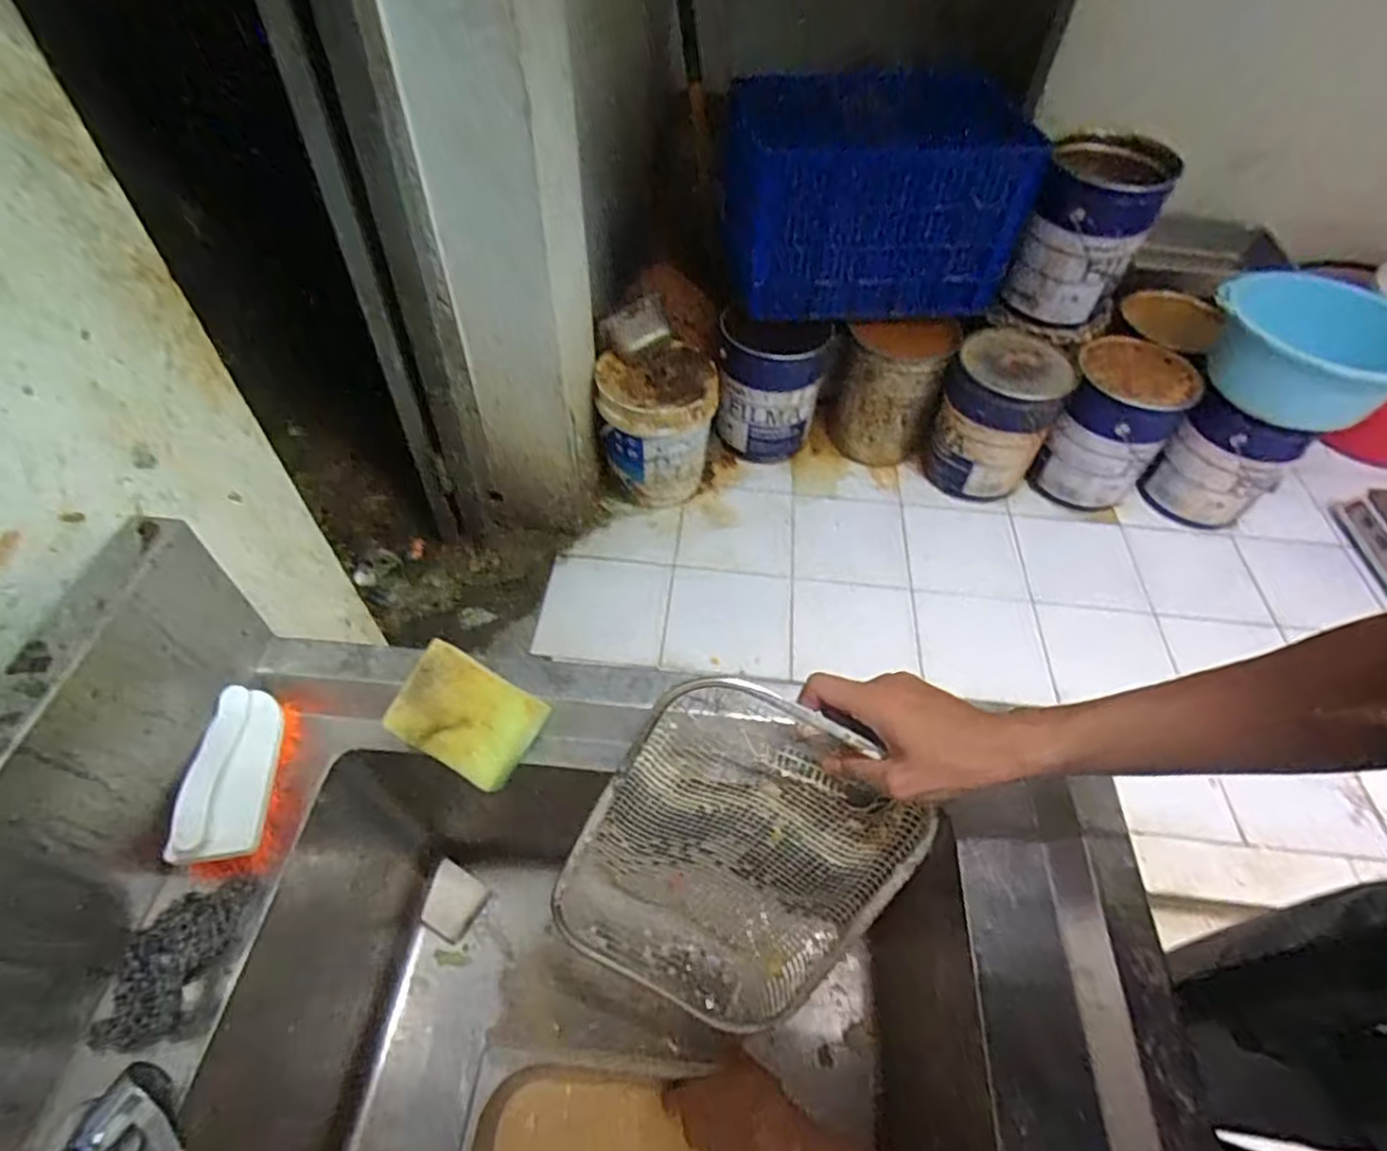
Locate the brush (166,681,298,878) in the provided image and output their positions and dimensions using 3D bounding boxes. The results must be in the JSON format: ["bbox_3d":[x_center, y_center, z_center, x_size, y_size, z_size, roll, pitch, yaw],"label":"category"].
[{"bbox_3d":[-0.341,0.154,0.516,0.069,0.052,0.128,24,40,-35],"label":"brush"}]

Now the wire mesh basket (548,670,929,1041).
[{"bbox_3d":[0.028,0.220,0.532,0.219,0.297,0.064,28,27,-2],"label":"wire mesh basket"}]

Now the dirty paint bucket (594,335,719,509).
[{"bbox_3d":[-0.095,-0.380,1.799,0.284,0.381,0.271,1,52,-2],"label":"dirty paint bucket"}]

